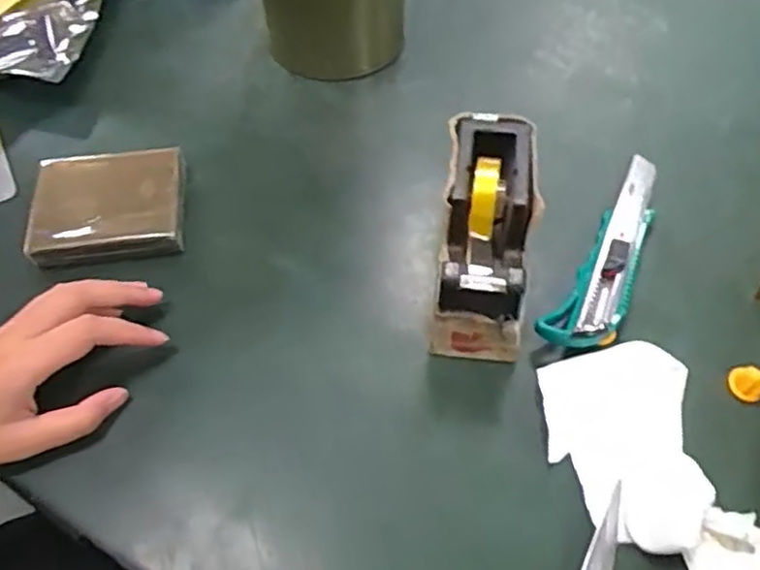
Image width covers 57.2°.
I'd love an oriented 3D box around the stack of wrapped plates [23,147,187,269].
[{"bbox_3d":[-0.194,-0.054,0.498,0.104,0.025,0.087,-3,59,-1],"label":"stack of wrapped plates"}]

